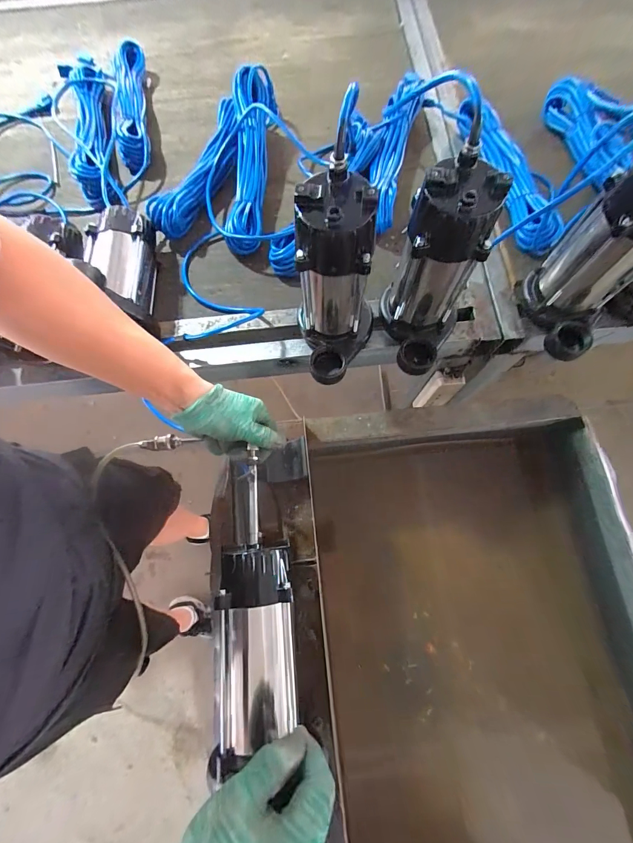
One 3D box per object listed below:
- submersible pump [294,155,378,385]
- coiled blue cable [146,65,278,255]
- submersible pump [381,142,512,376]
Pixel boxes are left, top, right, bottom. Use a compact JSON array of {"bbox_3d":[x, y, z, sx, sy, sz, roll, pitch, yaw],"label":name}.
[{"bbox_3d":[0.029,-0.163,0.451,0.108,0.245,0.142,-4,73,0],"label":"submersible pump"},{"bbox_3d":[-0.183,-0.495,0.638,0.201,0.083,0.360,6,73,3],"label":"coiled blue cable"},{"bbox_3d":[0.146,-0.178,0.450,0.115,0.238,0.130,25,75,9],"label":"submersible pump"}]

